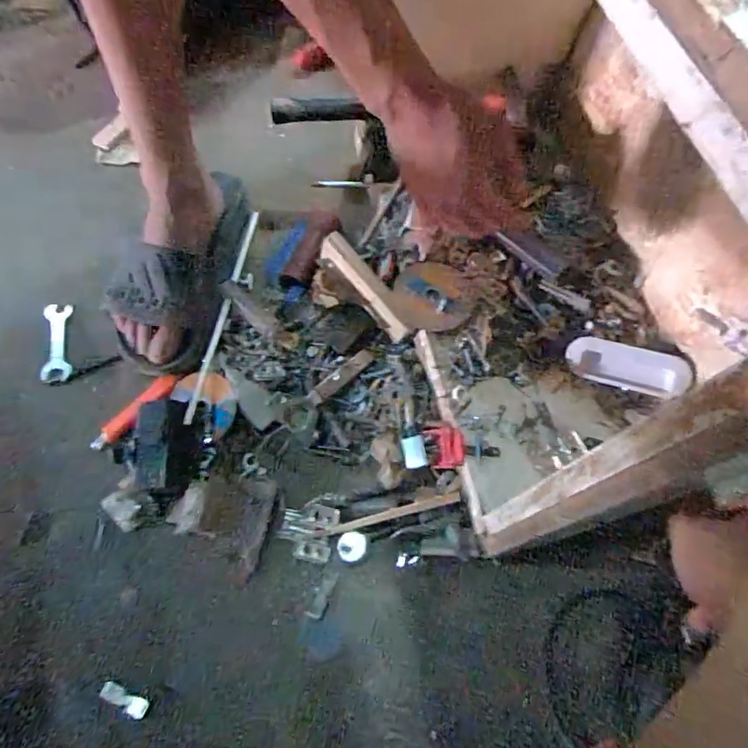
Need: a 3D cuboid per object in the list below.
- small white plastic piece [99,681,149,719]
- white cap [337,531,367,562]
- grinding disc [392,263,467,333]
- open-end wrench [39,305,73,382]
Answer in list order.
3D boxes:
[{"bbox_3d":[-0.205,0.267,0.437,0.042,0.004,0.014,21,67,10],"label":"small white plastic piece"},{"bbox_3d":[-0.020,0.158,0.491,0.026,0.004,0.026,0,65,0],"label":"white cap"},{"bbox_3d":[0.056,-0.081,0.545,0.070,0.006,0.078,-11,66,-5],"label":"grinding disc"},{"bbox_3d":[-0.348,-0.036,0.586,0.029,0.008,0.091,10,63,-45],"label":"open-end wrench"}]

